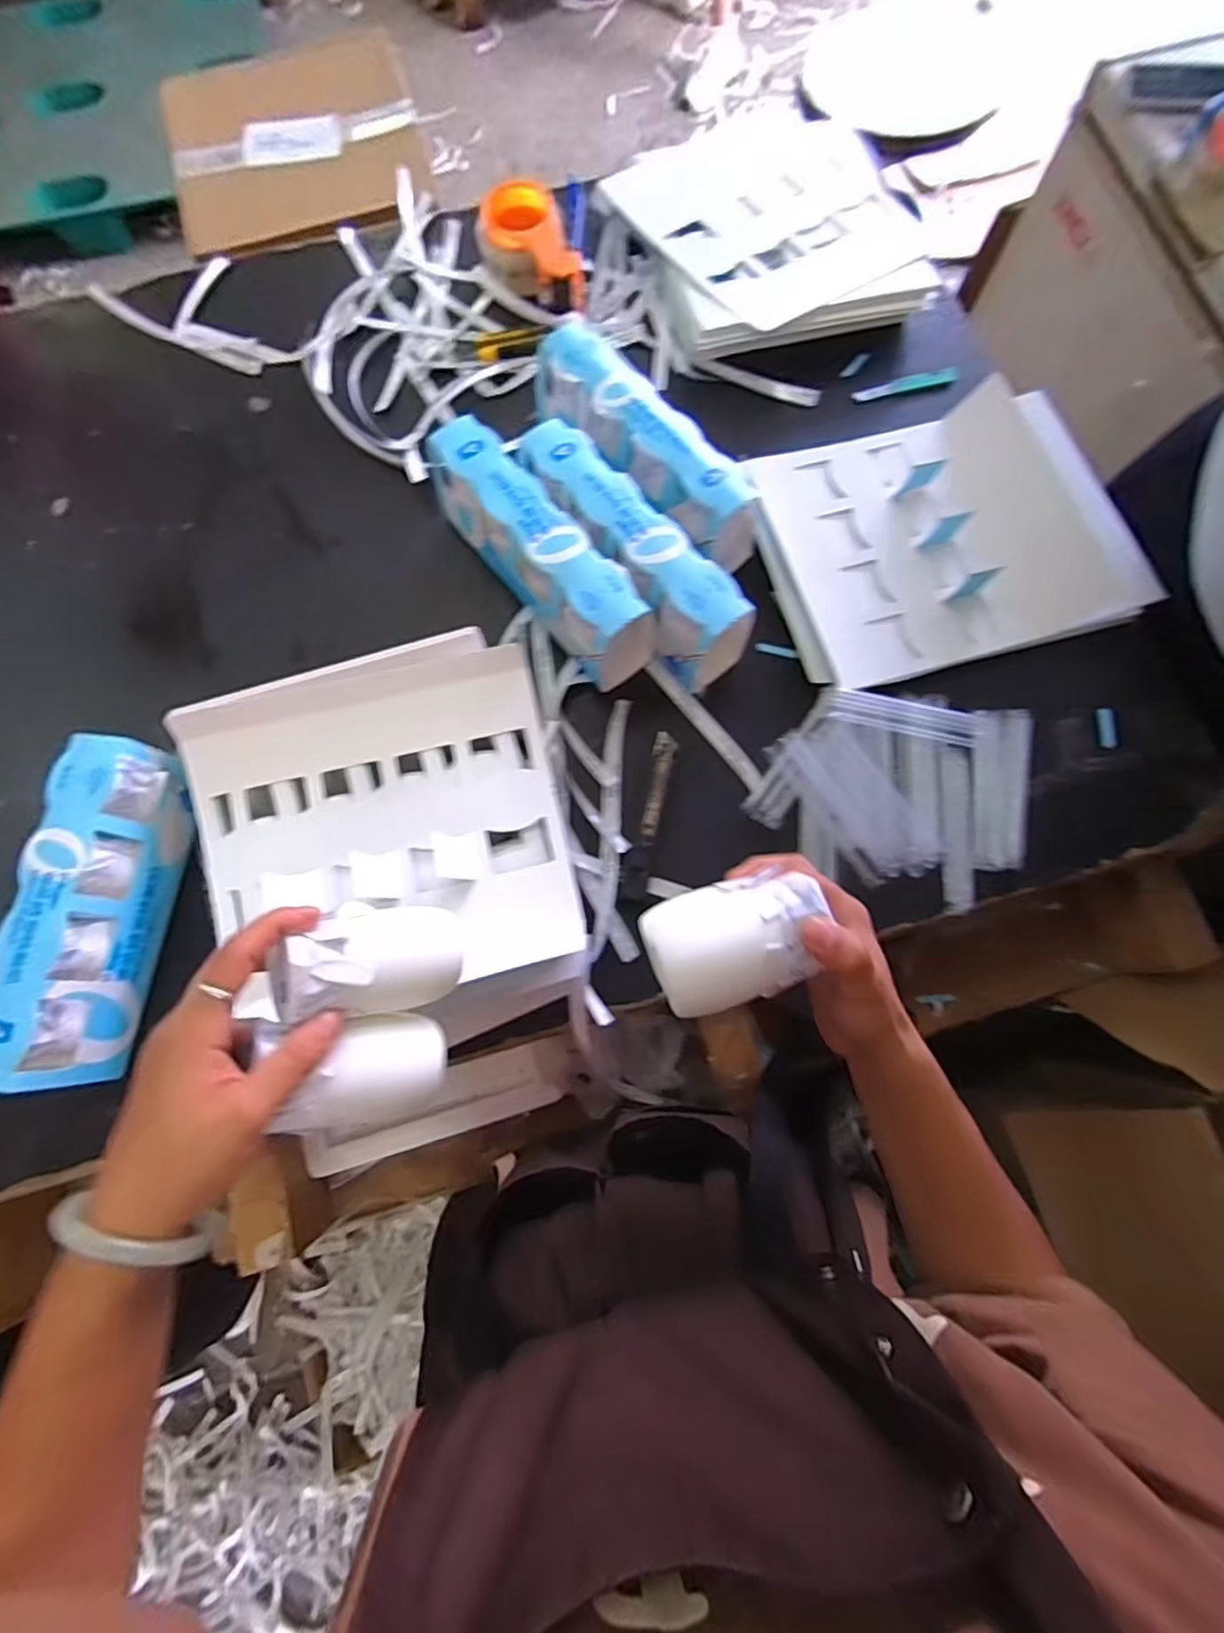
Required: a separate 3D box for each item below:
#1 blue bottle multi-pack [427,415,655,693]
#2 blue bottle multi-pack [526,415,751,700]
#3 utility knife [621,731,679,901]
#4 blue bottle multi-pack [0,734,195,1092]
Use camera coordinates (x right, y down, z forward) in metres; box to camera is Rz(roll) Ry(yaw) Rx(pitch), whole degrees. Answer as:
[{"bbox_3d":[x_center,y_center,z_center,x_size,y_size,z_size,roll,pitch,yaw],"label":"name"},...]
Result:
[{"bbox_3d":[-0.072,-0.252,0.613,0.068,0.098,0.275,-39,78,-9],"label":"blue bottle multi-pack"},{"bbox_3d":[0.015,-0.250,0.603,0.080,0.083,0.274,-42,78,-9],"label":"blue bottle multi-pack"},{"bbox_3d":[0.034,-0.002,0.592,0.024,0.011,0.162,13,76,4],"label":"utility knife"},{"bbox_3d":[-0.426,0.076,0.529,0.074,0.091,0.270,4,75,2],"label":"blue bottle multi-pack"}]

